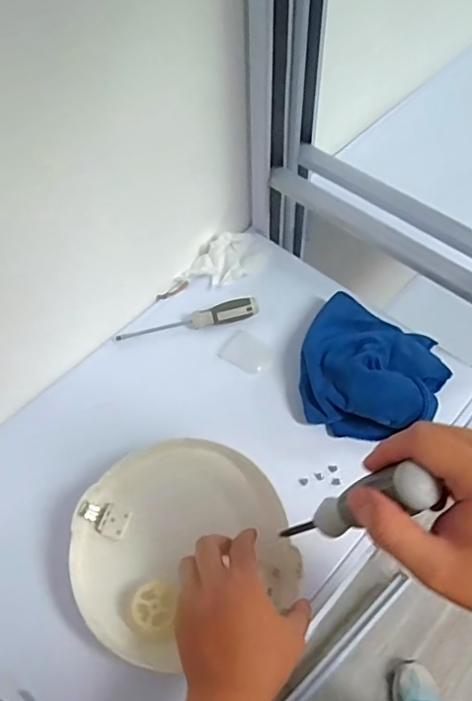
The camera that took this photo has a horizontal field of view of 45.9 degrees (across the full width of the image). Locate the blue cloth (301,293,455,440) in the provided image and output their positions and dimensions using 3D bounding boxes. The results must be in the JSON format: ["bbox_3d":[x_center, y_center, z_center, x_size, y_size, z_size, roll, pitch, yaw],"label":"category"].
[{"bbox_3d":[0.158,0.016,0.651,0.163,0.058,0.165,22,60,16],"label":"blue cloth"}]

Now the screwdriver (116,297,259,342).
[{"bbox_3d":[-0.062,-0.037,0.722,0.183,0.029,0.025,-12,57,-5],"label":"screwdriver"}]

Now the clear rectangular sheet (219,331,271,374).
[{"bbox_3d":[0.014,0.003,0.700,0.059,0.006,0.044,29,62,20],"label":"clear rectangular sheet"}]

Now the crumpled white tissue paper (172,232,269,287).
[{"bbox_3d":[-0.016,-0.126,0.762,0.138,0.039,0.072,-22,58,-12],"label":"crumpled white tissue paper"}]

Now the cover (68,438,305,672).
[{"bbox_3d":[-0.057,0.183,0.540,0.199,0.029,0.186,-1,56,2],"label":"cover"}]

